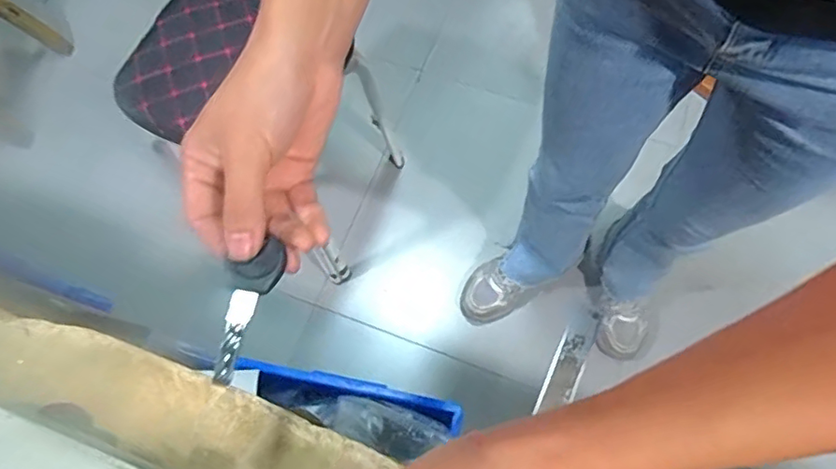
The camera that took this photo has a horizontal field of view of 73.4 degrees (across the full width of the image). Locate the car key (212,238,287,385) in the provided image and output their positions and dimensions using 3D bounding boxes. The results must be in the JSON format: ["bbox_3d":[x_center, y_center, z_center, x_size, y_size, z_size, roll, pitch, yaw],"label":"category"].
[{"bbox_3d":[-0.084,0.035,0.264,0.023,0.006,0.068,13,69,7],"label":"car key"}]

